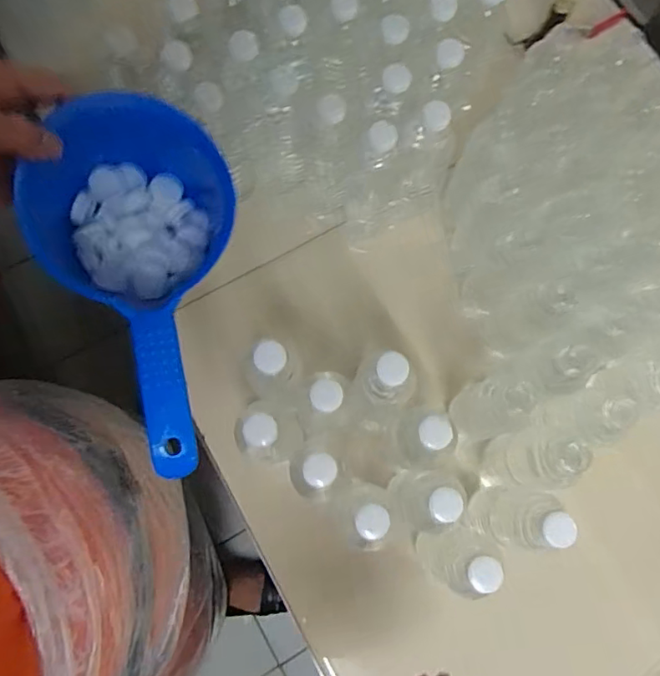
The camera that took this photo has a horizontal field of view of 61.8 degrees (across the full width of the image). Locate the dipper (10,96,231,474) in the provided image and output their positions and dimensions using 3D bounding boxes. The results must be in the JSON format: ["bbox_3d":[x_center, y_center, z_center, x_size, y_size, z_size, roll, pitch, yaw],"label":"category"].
[{"bbox_3d":[-0.125,-0.043,0.435,0.142,0.110,0.265,-25,90,-11],"label":"dipper"}]

